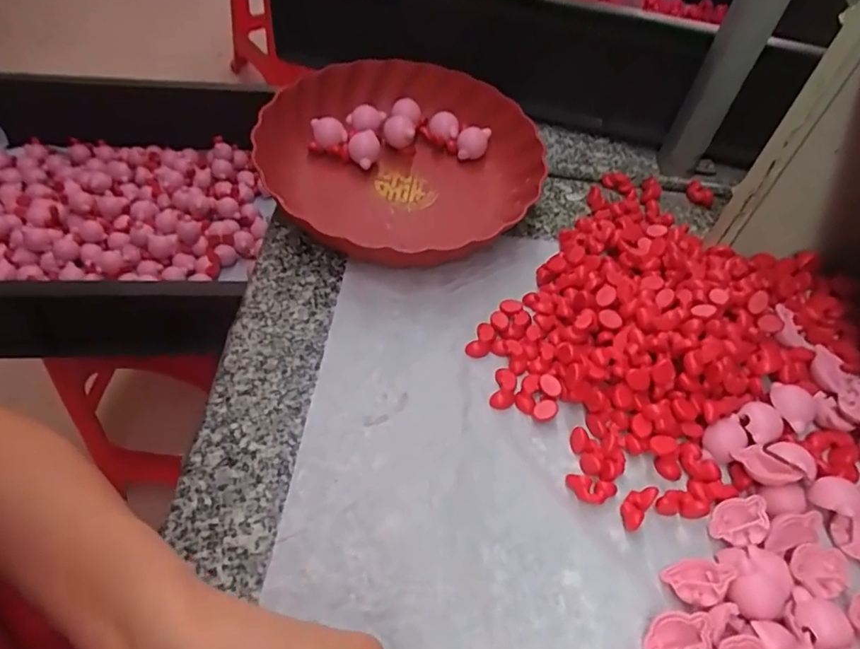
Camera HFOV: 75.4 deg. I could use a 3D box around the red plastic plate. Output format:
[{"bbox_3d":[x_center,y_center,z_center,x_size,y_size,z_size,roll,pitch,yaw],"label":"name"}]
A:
[{"bbox_3d":[-0.026,-0.145,0.493,0.230,0.058,0.237,3,52,-4],"label":"red plastic plate"}]

